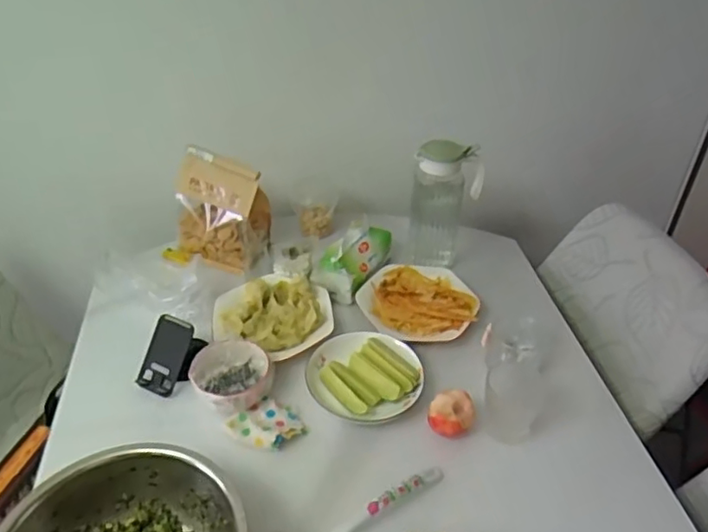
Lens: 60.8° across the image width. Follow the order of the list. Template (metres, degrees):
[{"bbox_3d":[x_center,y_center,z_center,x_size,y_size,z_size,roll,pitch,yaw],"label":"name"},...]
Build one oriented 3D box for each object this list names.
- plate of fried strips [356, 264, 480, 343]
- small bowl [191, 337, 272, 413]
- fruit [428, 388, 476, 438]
[{"bbox_3d":[0.121,0.049,1.072,0.199,0.027,0.203,1,38,0],"label":"plate of fried strips"},{"bbox_3d":[-0.180,0.164,0.897,0.114,0.057,0.104,1,38,0],"label":"small bowl"},{"bbox_3d":[0.139,0.219,0.866,0.063,0.060,0.069,1,38,0],"label":"fruit"}]

